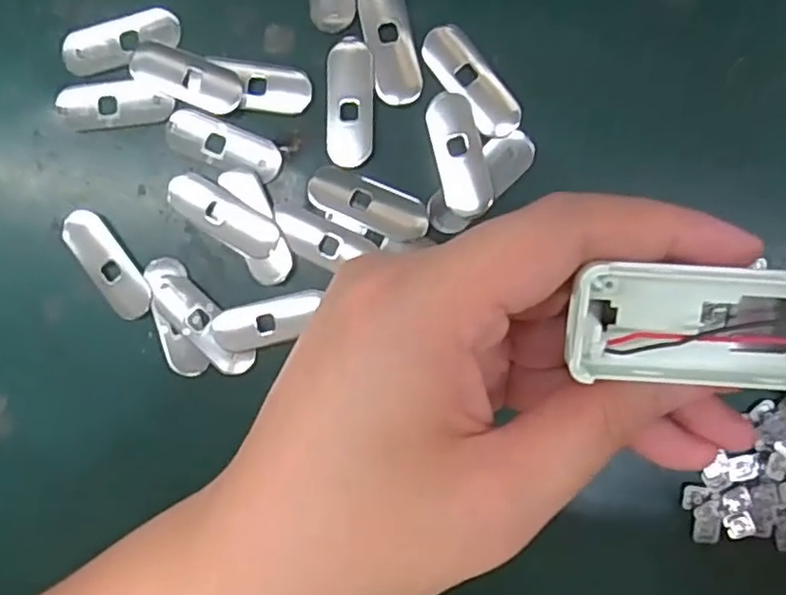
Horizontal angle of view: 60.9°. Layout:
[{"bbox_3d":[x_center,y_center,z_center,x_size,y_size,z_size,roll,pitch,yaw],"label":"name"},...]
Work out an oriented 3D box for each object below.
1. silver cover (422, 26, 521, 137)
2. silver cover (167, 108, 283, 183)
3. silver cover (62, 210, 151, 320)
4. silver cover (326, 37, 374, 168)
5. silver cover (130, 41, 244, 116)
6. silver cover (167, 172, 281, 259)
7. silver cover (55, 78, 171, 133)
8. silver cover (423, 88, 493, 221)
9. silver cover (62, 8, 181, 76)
[{"bbox_3d":[0.031,-0.087,0.267,0.019,0.004,0.050,-37,89,4],"label":"silver cover"},{"bbox_3d":[-0.071,-0.063,0.278,0.049,0.004,0.018,23,93,3],"label":"silver cover"},{"bbox_3d":[-0.121,-0.014,0.283,0.018,0.004,0.050,-35,89,4],"label":"silver cover"},{"bbox_3d":[-0.018,-0.079,0.272,0.019,0.004,0.050,1,92,4],"label":"silver cover"},{"bbox_3d":[-0.085,-0.090,0.275,0.049,0.008,0.019,24,93,3],"label":"silver cover"},{"bbox_3d":[-0.071,-0.034,0.279,0.049,0.005,0.018,32,94,2],"label":"silver cover"},{"bbox_3d":[-0.117,-0.081,0.280,0.049,0.004,0.019,-7,92,4],"label":"silver cover"},{"bbox_3d":[0.027,-0.058,0.269,0.020,0.004,0.049,-13,91,4],"label":"silver cover"},{"bbox_3d":[-0.113,-0.107,0.277,0.050,0.004,0.019,-18,91,4],"label":"silver cover"}]

